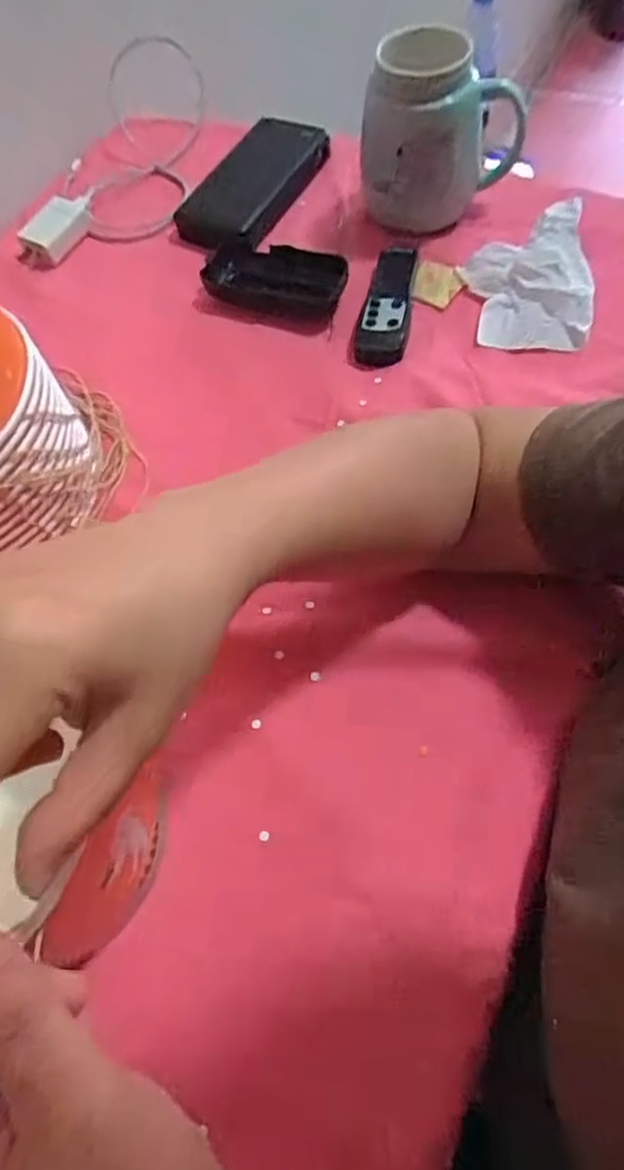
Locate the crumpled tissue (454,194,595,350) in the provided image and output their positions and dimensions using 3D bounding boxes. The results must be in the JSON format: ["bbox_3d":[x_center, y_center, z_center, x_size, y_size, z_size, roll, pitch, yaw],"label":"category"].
[{"bbox_3d":[0.155,-0.220,0.487,0.082,0.040,0.105,-5,61,4],"label":"crumpled tissue"}]

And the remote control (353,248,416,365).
[{"bbox_3d":[0.057,-0.211,0.497,0.034,0.014,0.125,8,63,11],"label":"remote control"}]

